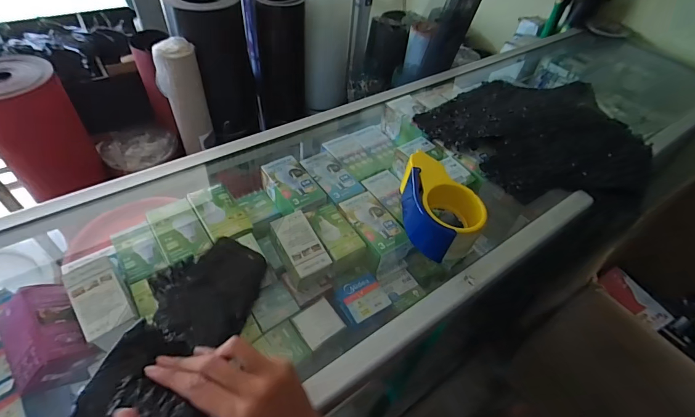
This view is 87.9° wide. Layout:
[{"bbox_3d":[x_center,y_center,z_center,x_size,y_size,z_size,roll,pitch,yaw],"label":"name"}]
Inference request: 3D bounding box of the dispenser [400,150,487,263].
[{"bbox_3d":[0.110,-0.002,0.471,0.078,0.066,0.131,-19,54,-22],"label":"dispenser"}]

